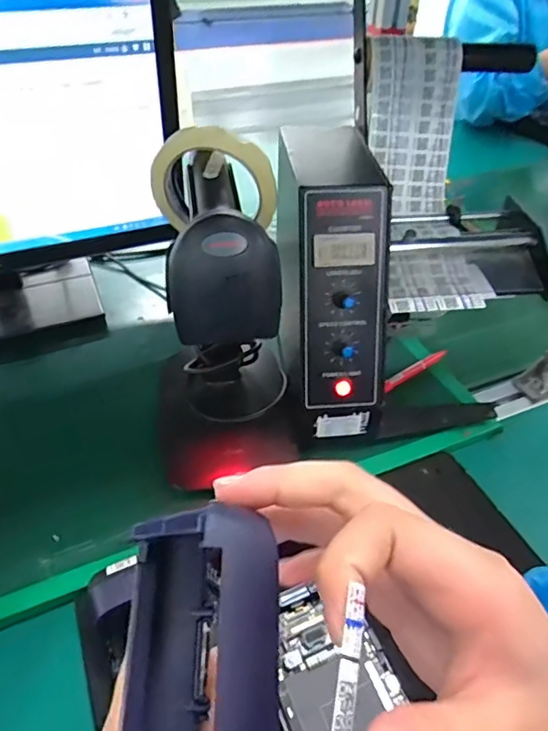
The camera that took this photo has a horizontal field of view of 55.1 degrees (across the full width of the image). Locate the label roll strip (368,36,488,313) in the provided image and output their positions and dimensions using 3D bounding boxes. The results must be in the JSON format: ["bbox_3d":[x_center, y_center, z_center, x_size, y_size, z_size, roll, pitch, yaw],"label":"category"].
[{"bbox_3d":[0.126,-0.162,0.470,0.093,0.060,0.242,-6,84,-8],"label":"label roll strip"}]

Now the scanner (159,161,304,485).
[{"bbox_3d":[-0.043,-0.026,0.424,0.114,0.240,0.152,-6,44,-9],"label":"scanner"}]

